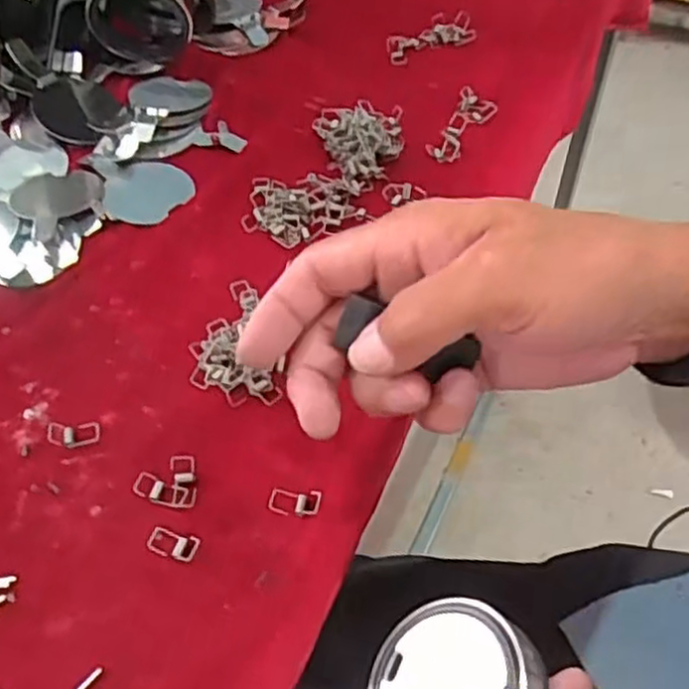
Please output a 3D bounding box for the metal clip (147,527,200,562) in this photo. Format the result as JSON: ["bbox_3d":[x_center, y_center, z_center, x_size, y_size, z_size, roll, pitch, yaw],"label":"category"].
[{"bbox_3d":[-0.075,0.087,0.323,0.023,0.004,0.012,15,56,12],"label":"metal clip"}]

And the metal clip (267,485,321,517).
[{"bbox_3d":[-0.023,0.071,0.332,0.023,0.004,0.012,9,55,7],"label":"metal clip"}]

